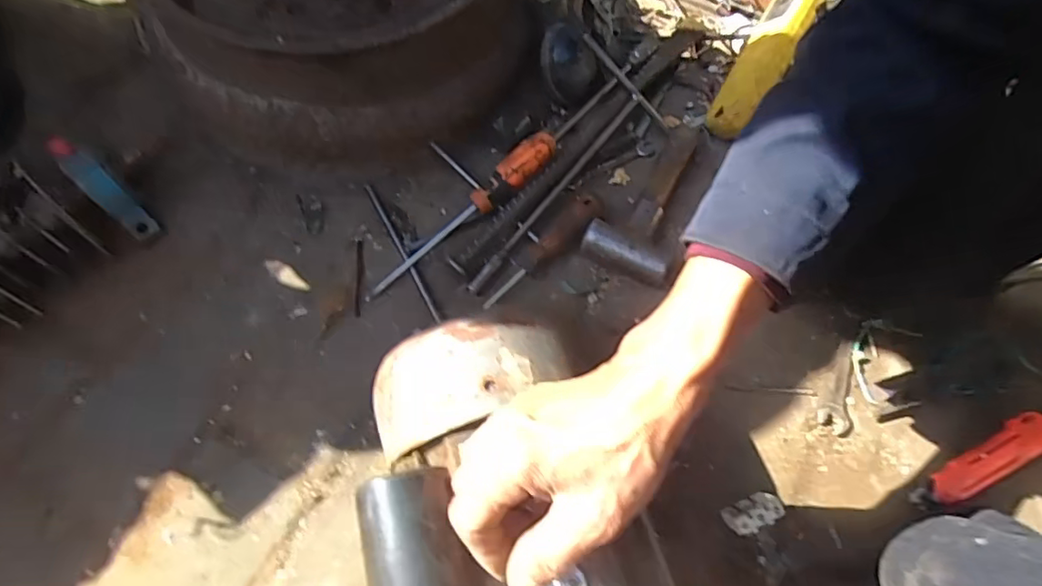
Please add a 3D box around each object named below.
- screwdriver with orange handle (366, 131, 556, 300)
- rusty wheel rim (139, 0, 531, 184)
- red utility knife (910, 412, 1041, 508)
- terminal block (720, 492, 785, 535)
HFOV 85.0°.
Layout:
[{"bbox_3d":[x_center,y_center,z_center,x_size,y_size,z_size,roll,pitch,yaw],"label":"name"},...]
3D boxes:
[{"bbox_3d":[-0.059,-0.080,0.590,0.246,0.026,0.025,-41,74,-2],"label":"screwdriver with orange handle"},{"bbox_3d":[-0.193,-0.351,0.644,0.408,0.150,0.420,-24,70,-11],"label":"rusty wheel rim"},{"bbox_3d":[0.430,0.159,0.525,0.151,0.019,0.034,-27,71,-12],"label":"red utility knife"},{"bbox_3d":[0.201,0.193,0.498,0.049,0.037,0.023,-19,69,-9],"label":"terminal block"}]

